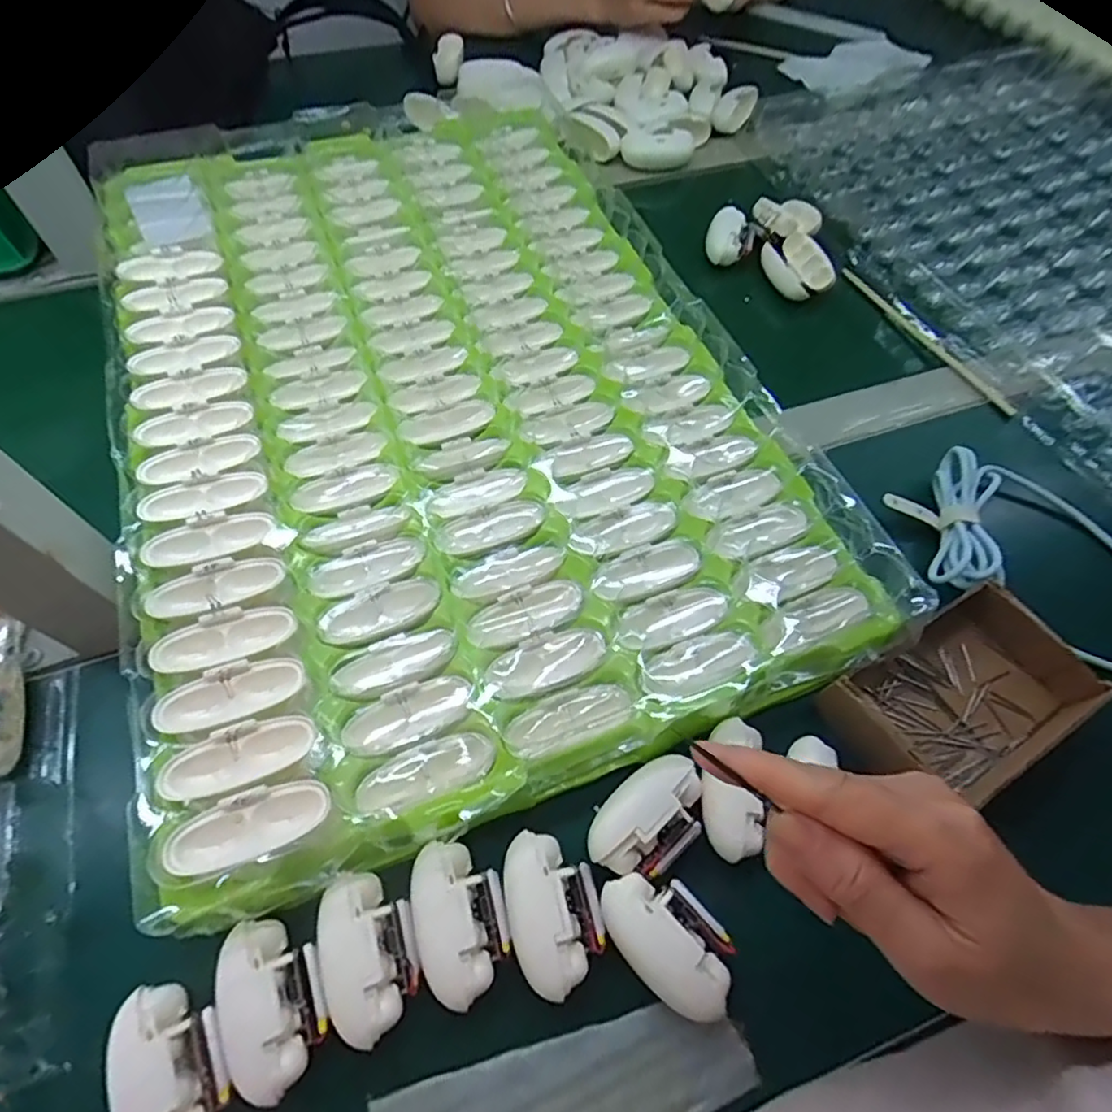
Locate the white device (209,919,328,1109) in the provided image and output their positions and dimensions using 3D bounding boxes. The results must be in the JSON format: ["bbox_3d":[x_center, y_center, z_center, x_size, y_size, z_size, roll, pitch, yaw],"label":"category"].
[{"bbox_3d":[-0.120,0.187,0.256,0.041,0.019,0.063,-27,65,-16],"label":"white device"}]

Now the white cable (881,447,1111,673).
[{"bbox_3d":[0.350,0.020,0.362,0.293,0.025,0.111,27,64,13],"label":"white cable"}]

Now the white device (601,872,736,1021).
[{"bbox_3d":[0.051,0.171,0.274,0.040,0.023,0.062,-40,69,-21],"label":"white device"}]

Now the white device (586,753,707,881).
[{"bbox_3d":[0.047,0.125,0.291,0.063,0.017,0.040,-33,67,-18],"label":"white device"}]

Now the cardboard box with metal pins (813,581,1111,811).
[{"bbox_3d":[0.218,0.079,0.326,0.130,0.039,0.085,-26,65,-15],"label":"cardboard box with metal pins"}]

